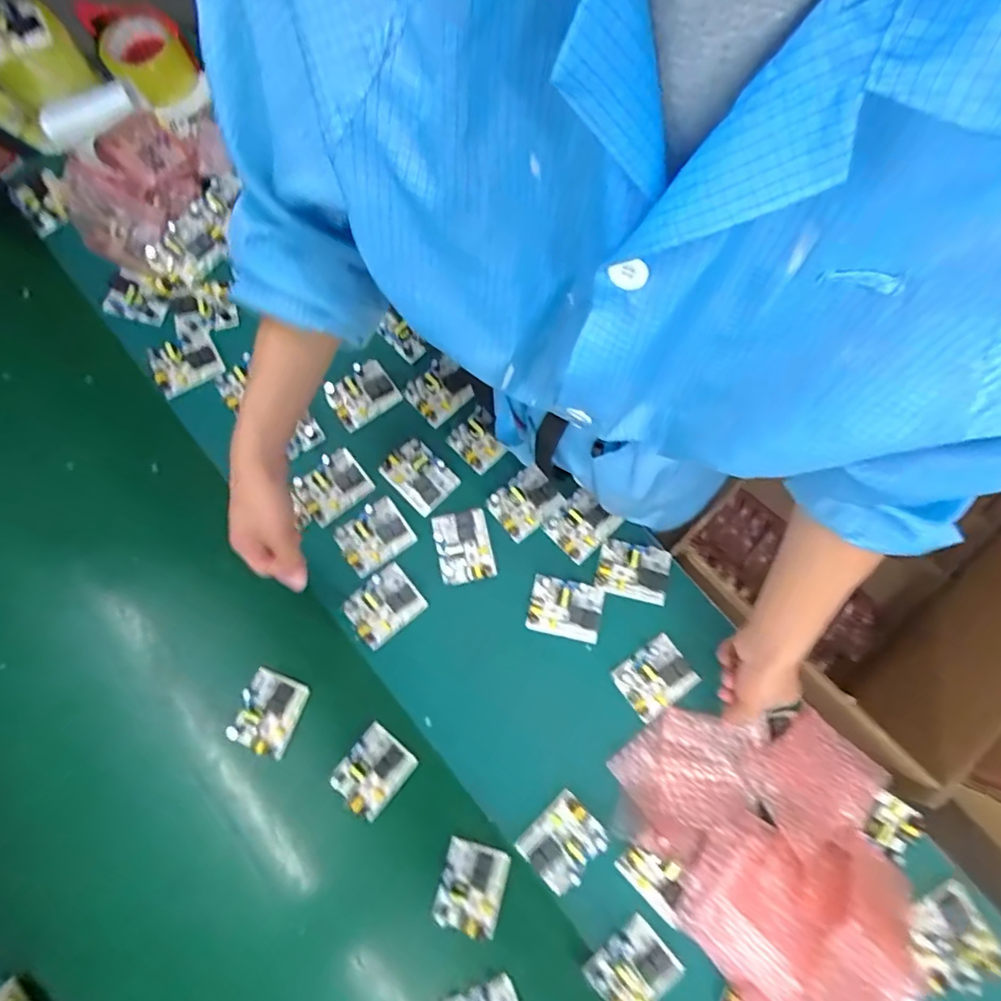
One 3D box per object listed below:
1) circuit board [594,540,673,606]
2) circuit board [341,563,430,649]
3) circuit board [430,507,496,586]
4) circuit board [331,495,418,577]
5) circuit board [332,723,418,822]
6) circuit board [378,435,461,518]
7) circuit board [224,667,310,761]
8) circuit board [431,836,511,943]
[{"bbox_3d":[0.157,0.081,0.658,0.083,0.024,0.063,13,79,4],"label":"circuit board"},{"bbox_3d":[-0.136,0.121,0.651,0.081,0.014,0.067,-41,80,-7],"label":"circuit board"},{"bbox_3d":[-0.044,0.053,0.663,0.063,0.021,0.081,-11,78,-1],"label":"circuit board"},{"bbox_3d":[-0.152,0.041,0.667,0.079,0.023,0.067,-35,80,-6],"label":"circuit board"},{"bbox_3d":[-0.144,0.305,0.633,0.068,0.018,0.080,38,82,8],"label":"circuit board"},{"bbox_3d":[-0.102,-0.032,0.685,0.087,0.024,0.063,43,82,9],"label":"circuit board"},{"bbox_3d":[-0.266,0.243,0.647,0.066,0.014,0.082,24,73,-9],"label":"circuit board"},{"bbox_3d":[-0.031,0.416,0.606,0.069,0.022,0.078,16,79,5],"label":"circuit board"}]

